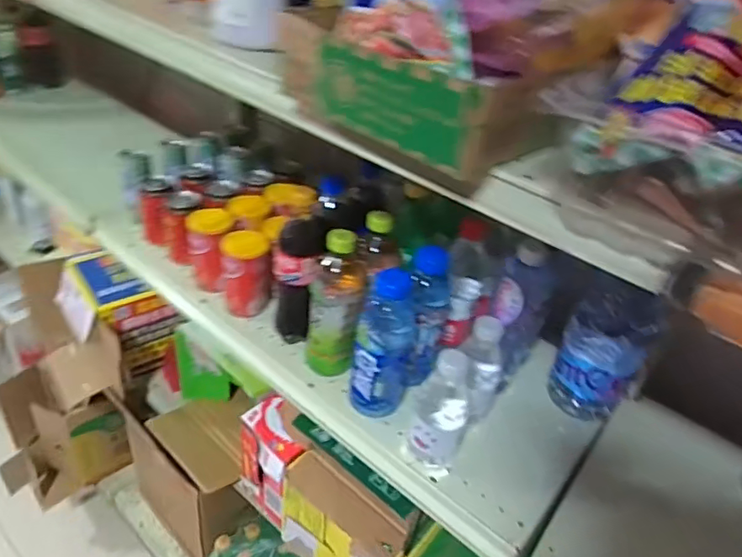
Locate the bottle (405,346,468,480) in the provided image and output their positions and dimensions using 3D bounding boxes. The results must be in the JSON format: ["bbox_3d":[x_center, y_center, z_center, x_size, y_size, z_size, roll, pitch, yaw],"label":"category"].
[{"bbox_3d":[0.082,0.154,0.633,0.058,0.155,0.060,18,38,13],"label":"bottle"}]

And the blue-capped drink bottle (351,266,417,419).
[{"bbox_3d":[0.017,0.085,0.670,0.065,0.190,0.065,14,37,8],"label":"blue-capped drink bottle"}]

